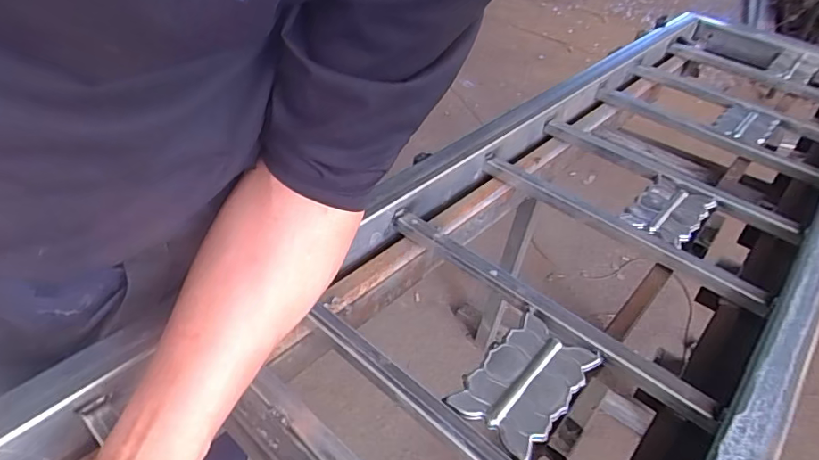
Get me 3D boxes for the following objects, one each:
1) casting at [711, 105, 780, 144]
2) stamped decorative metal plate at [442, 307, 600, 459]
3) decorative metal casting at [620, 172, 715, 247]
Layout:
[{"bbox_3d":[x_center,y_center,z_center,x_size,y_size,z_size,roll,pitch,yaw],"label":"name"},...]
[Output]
[{"bbox_3d":[0.534,-0.169,0.834,0.079,0.012,0.108,34,48,29],"label":"casting"},{"bbox_3d":[0.101,0.128,0.451,0.076,0.011,0.133,32,47,27],"label":"stamped decorative metal plate"},{"bbox_3d":[0.324,-0.030,0.650,0.078,0.013,0.124,34,48,29],"label":"decorative metal casting"}]

